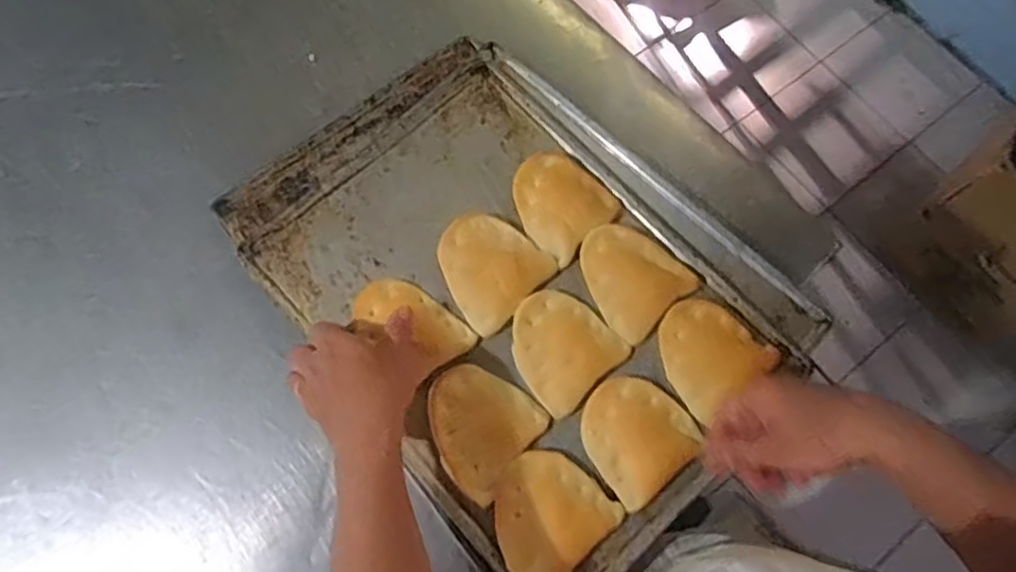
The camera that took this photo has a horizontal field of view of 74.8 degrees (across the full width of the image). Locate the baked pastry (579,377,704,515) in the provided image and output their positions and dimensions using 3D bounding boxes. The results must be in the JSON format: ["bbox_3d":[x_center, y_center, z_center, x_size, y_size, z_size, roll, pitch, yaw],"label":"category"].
[{"bbox_3d":[0.113,0.129,0.582,0.093,0.019,0.099,-37,76,-11],"label":"baked pastry"}]

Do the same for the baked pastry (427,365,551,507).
[{"bbox_3d":[-0.029,0.122,0.583,0.098,0.011,0.094,36,75,11],"label":"baked pastry"}]

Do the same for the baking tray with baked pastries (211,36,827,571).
[{"bbox_3d":[0.003,-0.011,0.634,0.365,0.032,0.494,-42,77,-14],"label":"baking tray with baked pastries"}]

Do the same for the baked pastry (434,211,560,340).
[{"bbox_3d":[-0.021,-0.018,0.633,0.101,0.011,0.096,43,77,12],"label":"baked pastry"}]

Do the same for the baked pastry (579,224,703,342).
[{"bbox_3d":[0.112,-0.010,0.625,0.089,0.016,0.102,-41,77,-12],"label":"baked pastry"}]

